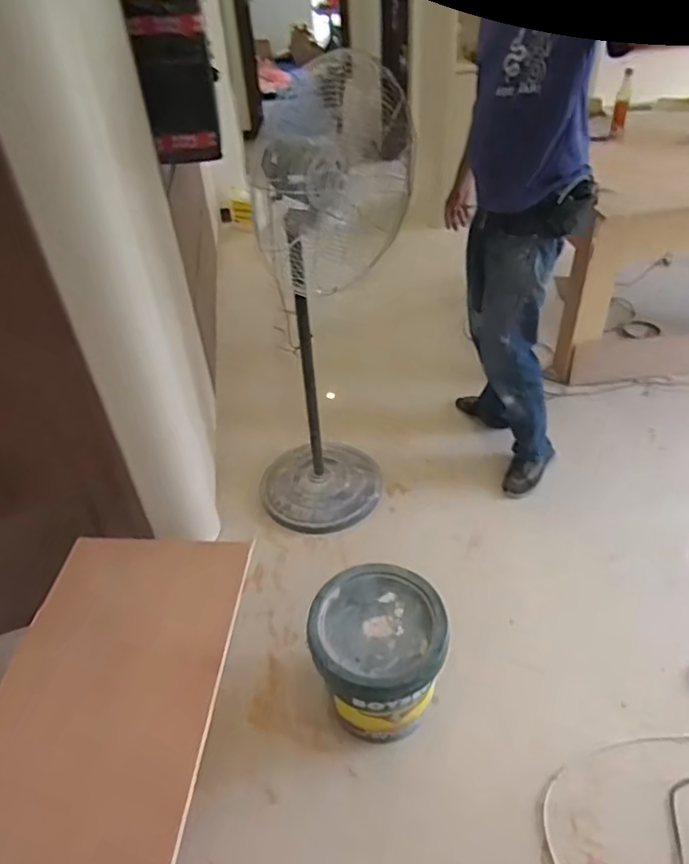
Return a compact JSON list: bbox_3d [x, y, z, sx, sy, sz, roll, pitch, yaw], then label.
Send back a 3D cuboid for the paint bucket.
[{"bbox_3d":[0.079,0.523,1.403,0.287,0.304,0.296,-2,40,2],"label":"paint bucket"}]

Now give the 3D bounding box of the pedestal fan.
[{"bbox_3d":[-0.052,-0.285,1.653,0.419,1.225,0.451,1,42,5],"label":"pedestal fan"}]

